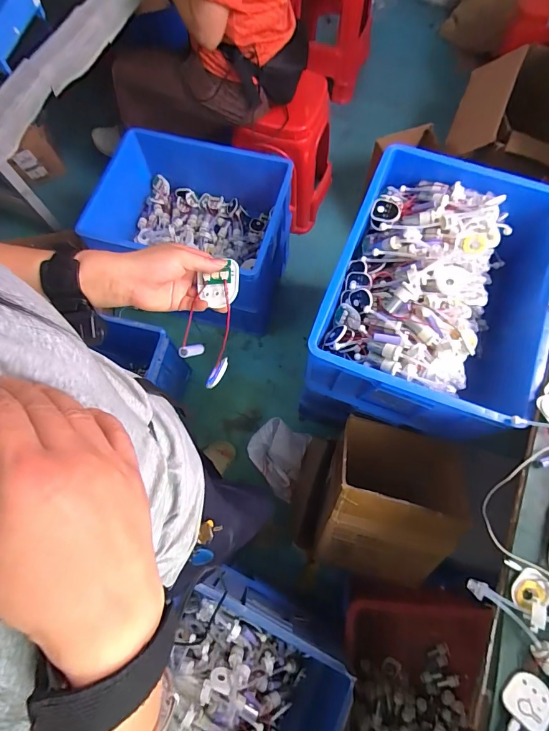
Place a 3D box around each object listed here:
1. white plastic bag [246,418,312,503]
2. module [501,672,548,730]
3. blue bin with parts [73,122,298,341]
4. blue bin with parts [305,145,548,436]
[{"bbox_3d":[0.003,0.303,1.254,0.181,0.214,0.223,20,74,7],"label":"white plastic bag"},{"bbox_3d":[0.331,0.436,0.493,0.059,0.007,0.059,31,58,32],"label":"module"},{"bbox_3d":[-0.269,-0.443,1.360,0.592,0.474,0.439,17,73,6],"label":"blue bin with parts"},{"bbox_3d":[0.365,-0.147,0.862,0.447,0.291,0.541,20,74,7],"label":"blue bin with parts"}]

